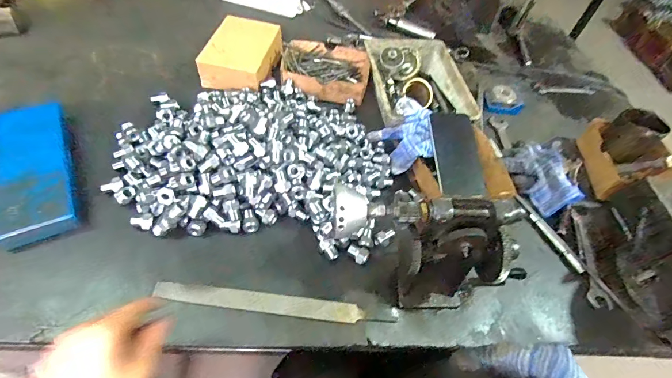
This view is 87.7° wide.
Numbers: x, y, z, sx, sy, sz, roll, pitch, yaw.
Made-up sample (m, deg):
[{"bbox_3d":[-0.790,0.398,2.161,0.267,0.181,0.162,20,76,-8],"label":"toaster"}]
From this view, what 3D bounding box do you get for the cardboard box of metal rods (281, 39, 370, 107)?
[{"bbox_3d":[-0.021,-0.240,0.712,0.178,0.042,0.150,10,52,-1],"label":"cardboard box of metal rods"}]

